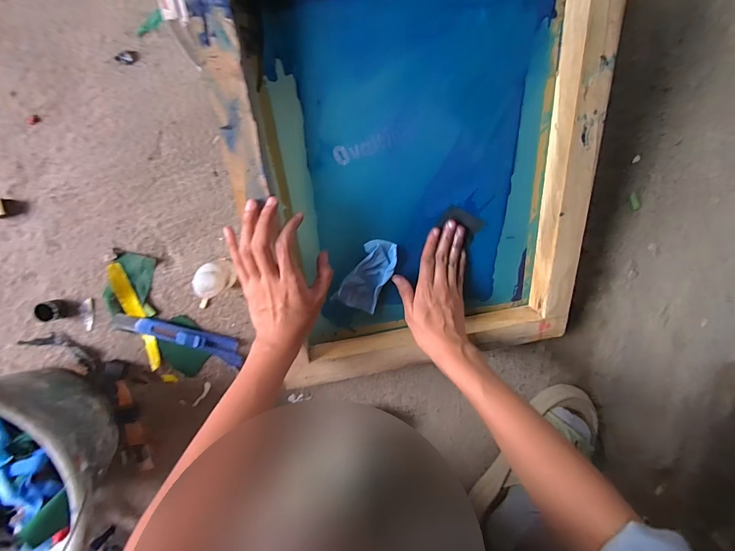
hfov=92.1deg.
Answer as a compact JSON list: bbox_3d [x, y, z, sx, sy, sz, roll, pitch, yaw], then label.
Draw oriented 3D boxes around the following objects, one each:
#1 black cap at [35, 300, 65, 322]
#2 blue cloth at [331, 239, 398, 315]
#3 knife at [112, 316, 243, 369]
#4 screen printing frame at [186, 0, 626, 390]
[{"bbox_3d":[-0.372,0.041,0.417,0.024,0.021,0.023,-1,94,-7],"label":"black cap"},{"bbox_3d":[0.002,0.002,0.428,0.050,0.017,0.093,27,110,-8],"label":"blue cloth"},{"bbox_3d":[-0.236,0.077,0.446,0.157,0.012,0.030,20,92,-8],"label":"knife"},{"bbox_3d":[0.058,-0.112,0.373,0.362,0.053,0.460,-9,117,-4],"label":"screen printing frame"}]

